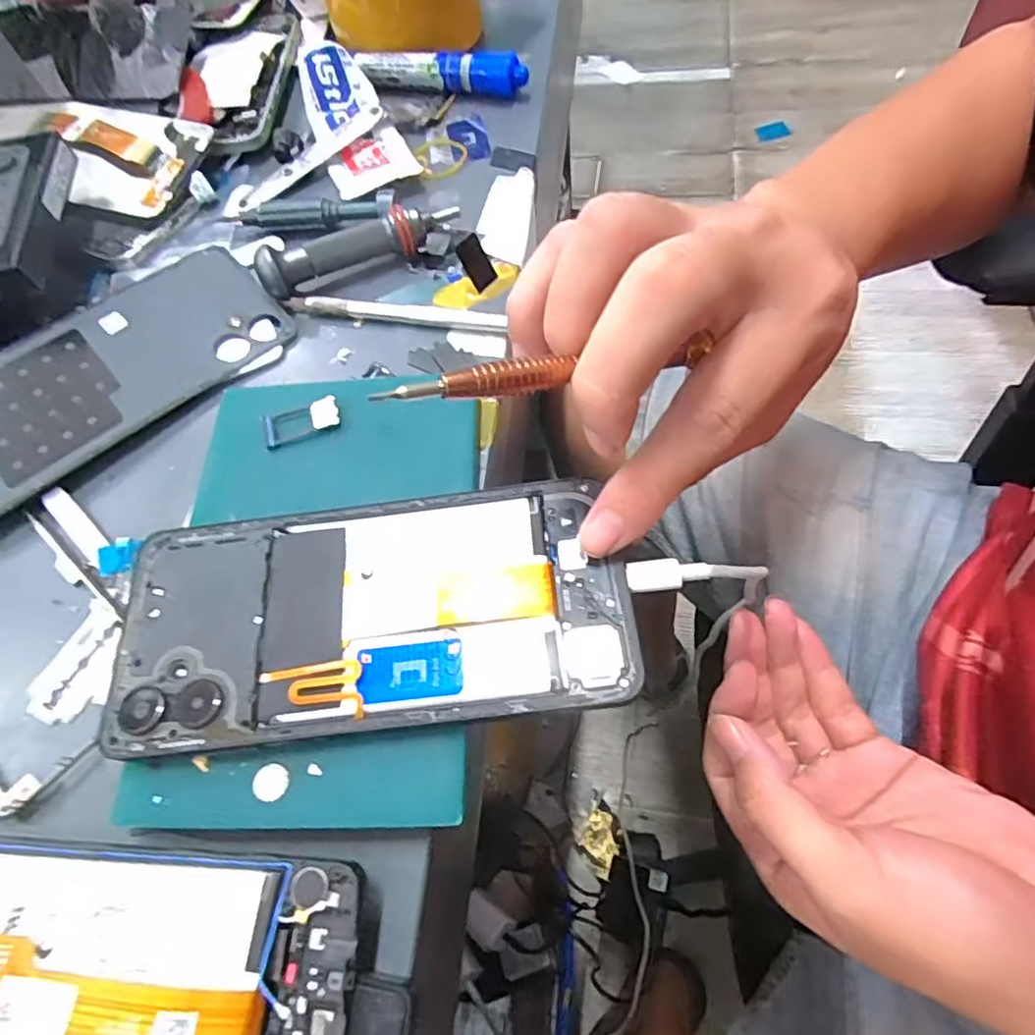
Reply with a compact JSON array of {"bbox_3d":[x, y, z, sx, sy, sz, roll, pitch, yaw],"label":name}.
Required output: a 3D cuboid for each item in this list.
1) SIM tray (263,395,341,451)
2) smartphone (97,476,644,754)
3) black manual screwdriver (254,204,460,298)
[{"bbox_3d":[-0.086,-0.038,0.244,0.030,0.005,0.015,-17,62,-2],"label":"SIM tray"},{"bbox_3d":[-0.048,0.028,0.199,0.163,0.004,0.077,-5,63,3],"label":"smartphone"},{"bbox_3d":[-0.076,-0.132,0.298,0.099,0.020,0.016,-26,63,-7],"label":"black manual screwdriver"}]

